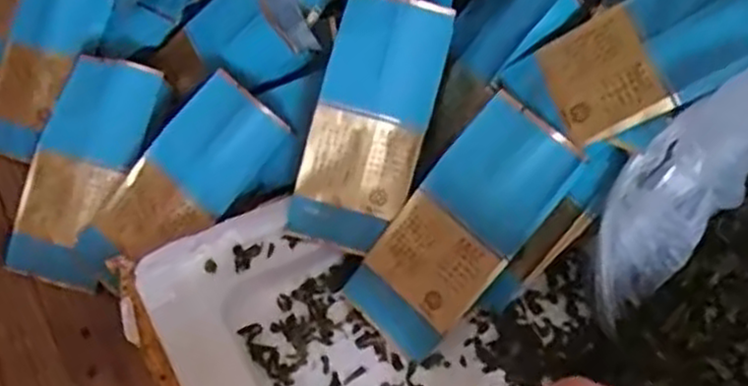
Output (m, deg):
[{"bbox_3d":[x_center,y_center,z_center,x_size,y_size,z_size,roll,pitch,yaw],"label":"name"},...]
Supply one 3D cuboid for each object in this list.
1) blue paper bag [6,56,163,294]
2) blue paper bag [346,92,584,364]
[{"bbox_3d":[-0.159,-0.013,0.412,0.056,0.020,0.124,17,81,11],"label":"blue paper bag"},{"bbox_3d":[0.042,0.018,0.367,0.054,0.012,0.127,40,102,13],"label":"blue paper bag"}]

